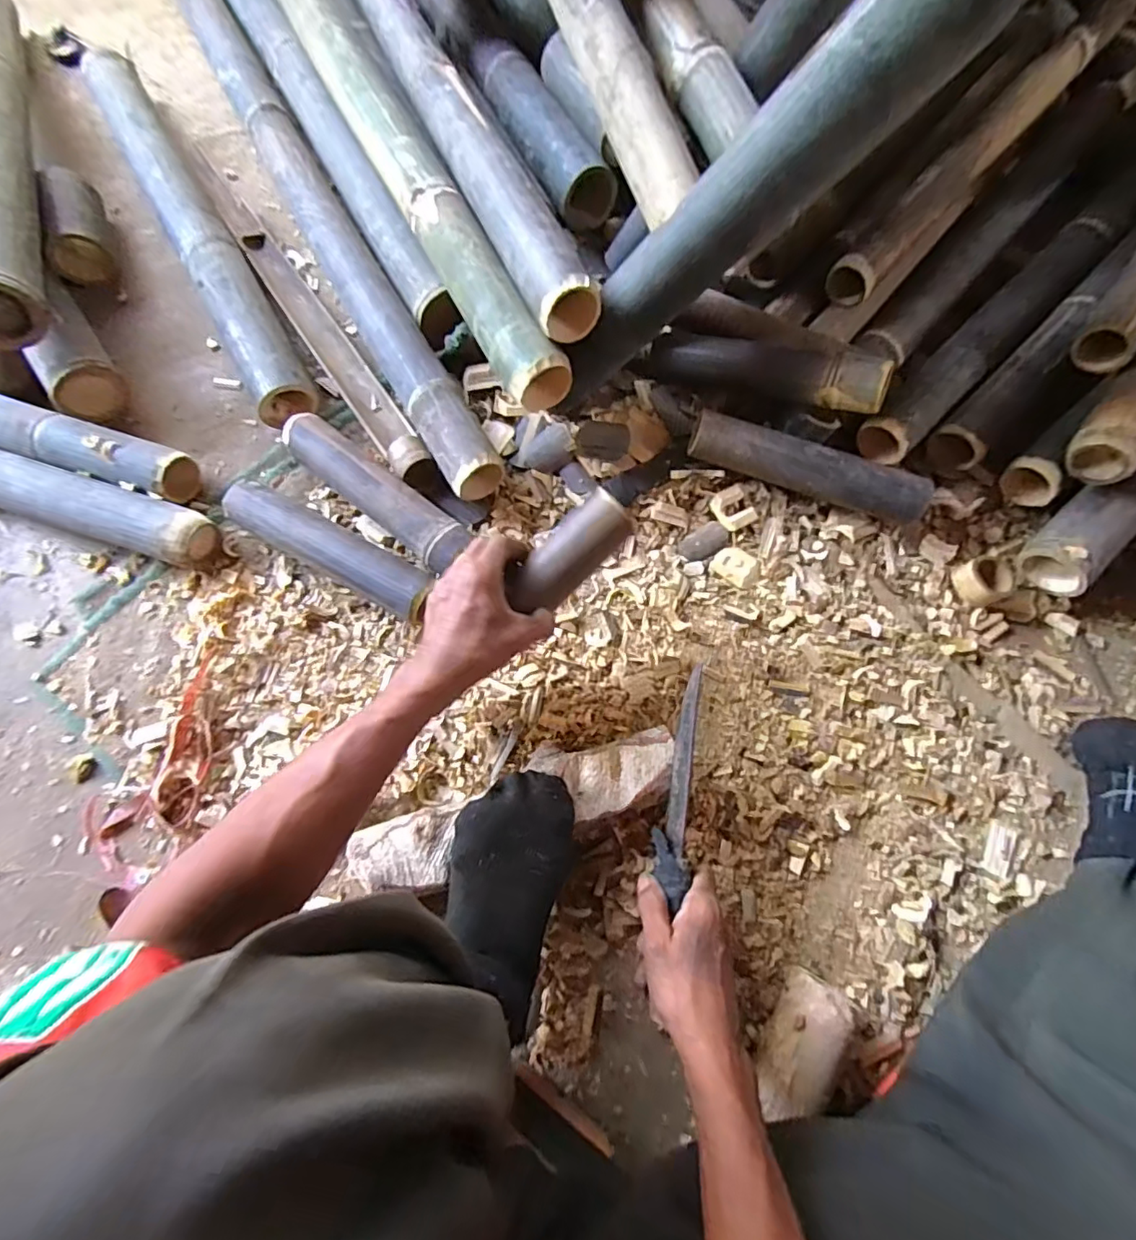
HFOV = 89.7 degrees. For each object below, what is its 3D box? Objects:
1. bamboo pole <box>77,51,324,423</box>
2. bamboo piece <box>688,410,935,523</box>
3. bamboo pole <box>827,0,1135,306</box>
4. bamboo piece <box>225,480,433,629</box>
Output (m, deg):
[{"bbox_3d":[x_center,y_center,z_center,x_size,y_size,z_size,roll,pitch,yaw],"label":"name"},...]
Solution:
[{"bbox_3d":[-0.501,-0.530,0.766,0.075,0.088,0.650,-29,77,-8],"label":"bamboo pole"},{"bbox_3d":[0.272,-0.173,0.647,0.270,0.045,0.054,15,74,7],"label":"bamboo piece"},{"bbox_3d":[0.536,-0.617,0.733,0.064,0.052,0.615,42,79,9],"label":"bamboo pole"},{"bbox_3d":[-0.260,-0.078,0.633,0.261,0.055,0.058,29,77,7],"label":"bamboo piece"}]

